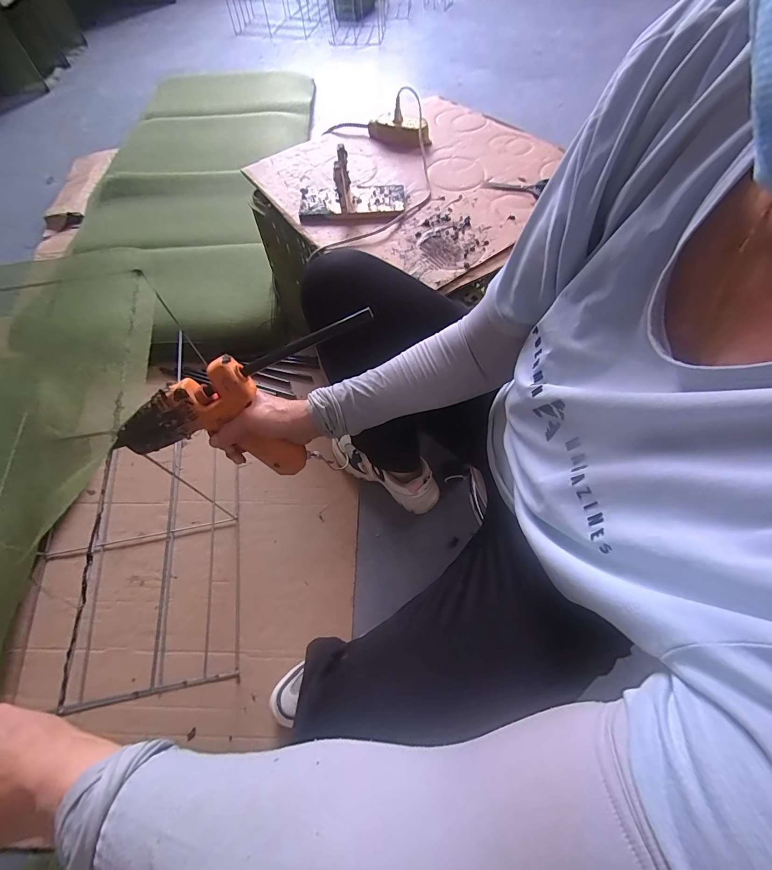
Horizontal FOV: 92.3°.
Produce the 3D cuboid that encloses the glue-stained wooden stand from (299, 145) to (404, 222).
[{"bbox_3d":[-0.066,-0.472,0.692,0.202,0.078,0.098,-1,61,0],"label":"glue-stained wooden stand"}]

